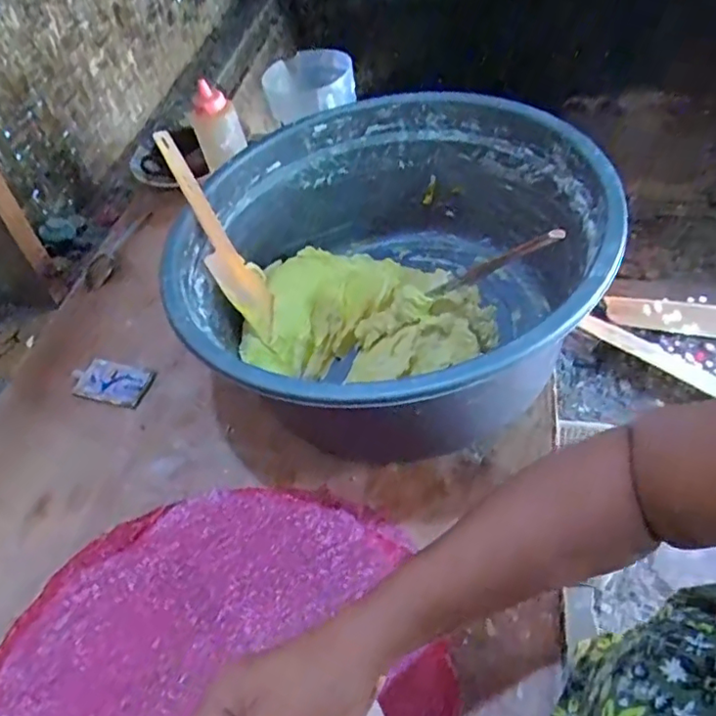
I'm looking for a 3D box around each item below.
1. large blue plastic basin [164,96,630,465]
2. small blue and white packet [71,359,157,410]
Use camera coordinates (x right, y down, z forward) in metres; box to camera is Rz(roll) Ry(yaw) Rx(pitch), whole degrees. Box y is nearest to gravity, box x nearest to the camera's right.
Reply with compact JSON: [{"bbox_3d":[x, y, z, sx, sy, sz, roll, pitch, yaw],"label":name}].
[{"bbox_3d":[0.026,-0.070,0.604,0.386,0.228,0.382,-6,48,7],"label":"large blue plastic basin"},{"bbox_3d":[-0.290,0.027,0.714,0.099,0.011,0.052,10,49,16],"label":"small blue and white packet"}]

